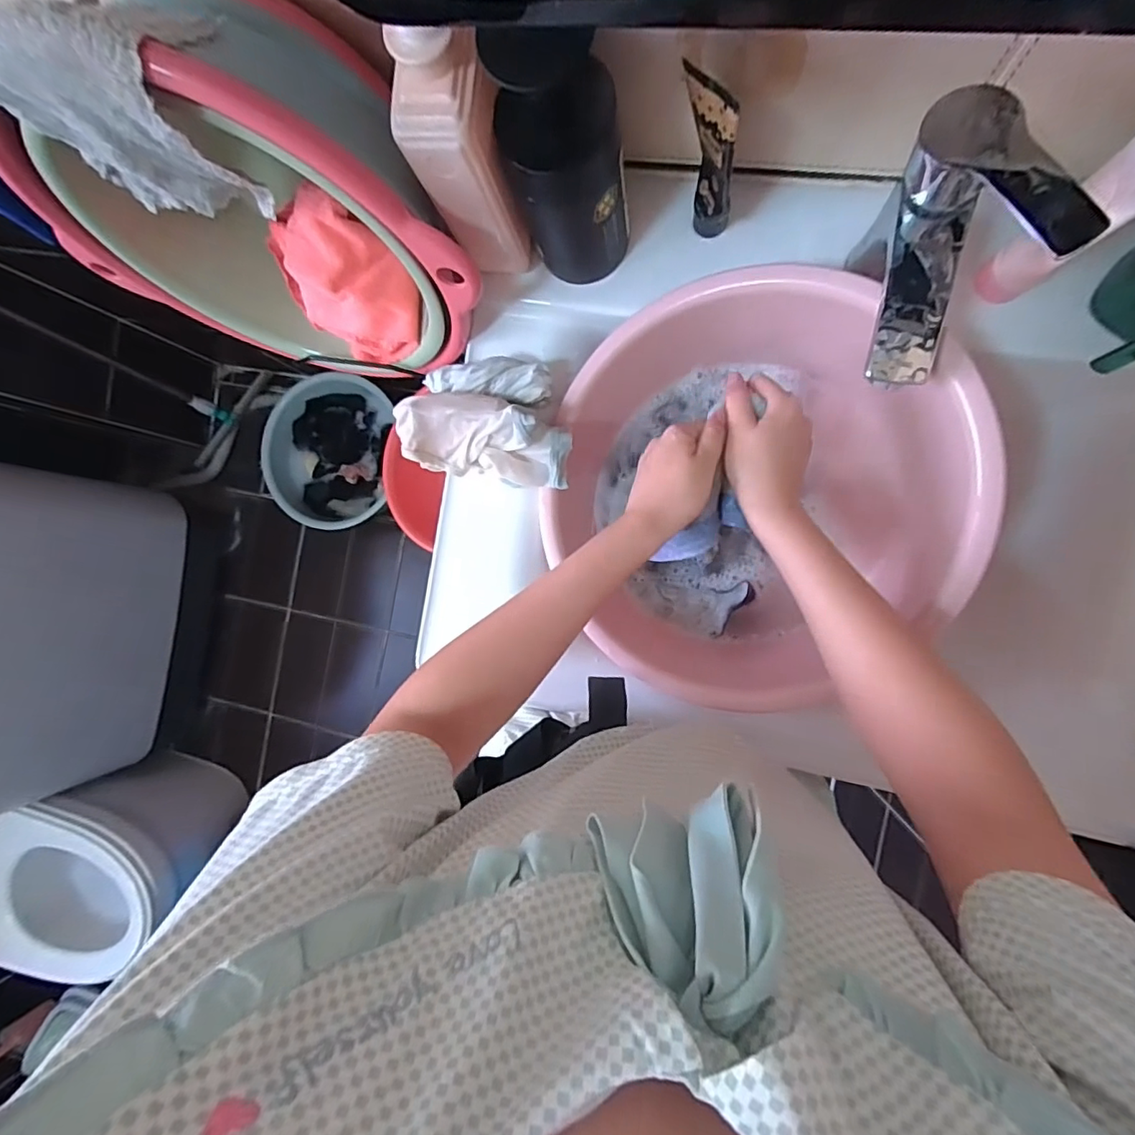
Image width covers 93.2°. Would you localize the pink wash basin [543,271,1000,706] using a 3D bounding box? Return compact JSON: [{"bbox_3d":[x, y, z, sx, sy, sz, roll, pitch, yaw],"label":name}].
[{"bbox_3d":[0.148,-0.077,0.463,0.290,0.175,0.308,0,90,10],"label":"pink wash basin"}]

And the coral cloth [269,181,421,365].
[{"bbox_3d":[-0.223,-0.283,0.545,0.122,0.039,0.160,-33,112,35],"label":"coral cloth"}]

